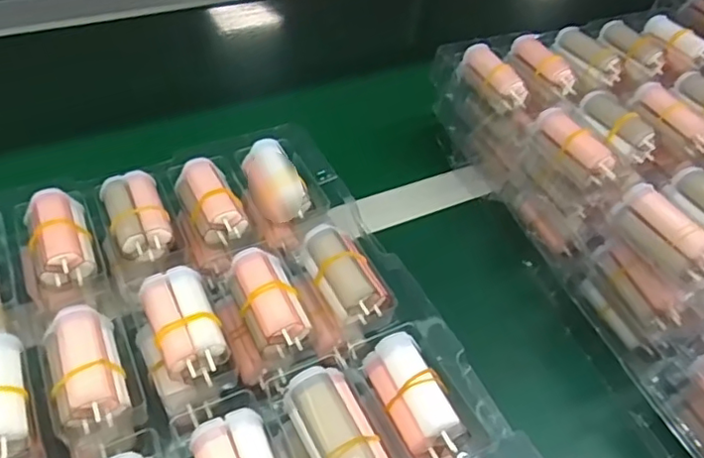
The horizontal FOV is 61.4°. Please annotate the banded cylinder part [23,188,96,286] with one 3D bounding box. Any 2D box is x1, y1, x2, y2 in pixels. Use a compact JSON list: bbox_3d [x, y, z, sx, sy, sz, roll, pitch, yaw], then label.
[{"bbox_3d":[-0.194,0.004,0.393,0.036,0.025,0.066,-19,51,-22],"label":"banded cylinder part"}]

